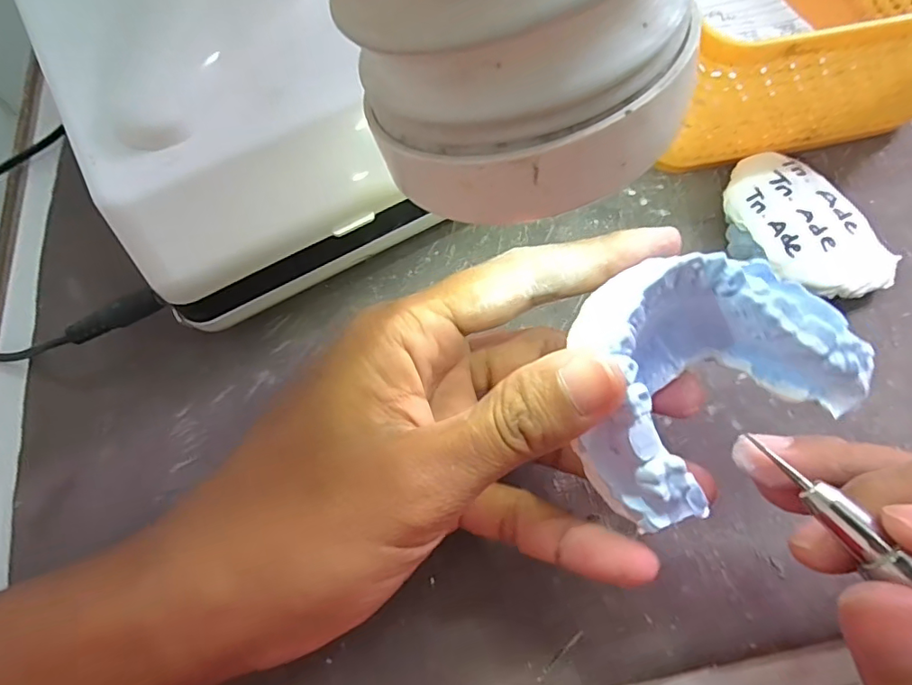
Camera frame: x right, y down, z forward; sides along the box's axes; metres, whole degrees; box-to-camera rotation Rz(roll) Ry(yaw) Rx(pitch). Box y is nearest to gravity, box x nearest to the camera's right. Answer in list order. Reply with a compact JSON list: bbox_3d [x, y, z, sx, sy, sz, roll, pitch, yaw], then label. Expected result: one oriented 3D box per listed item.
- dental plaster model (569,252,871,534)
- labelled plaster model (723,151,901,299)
[{"bbox_3d":[0.070,0.009,0.133,0.077,0.033,0.057,-16,73,-4],"label":"dental plaster model"},{"bbox_3d":[0.133,-0.044,0.205,0.050,0.020,0.067,-26,71,-9],"label":"labelled plaster model"}]

